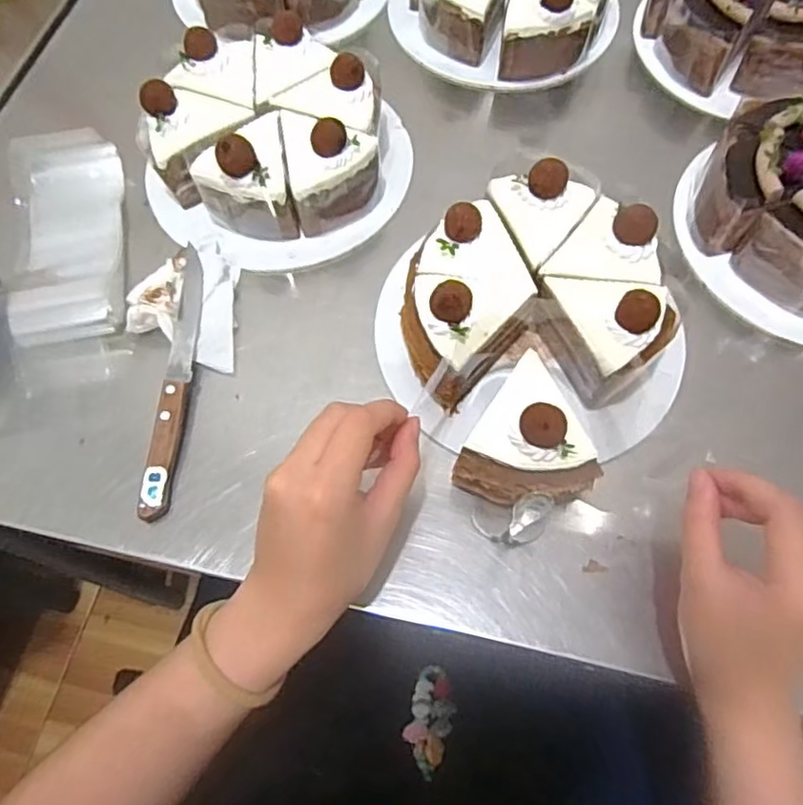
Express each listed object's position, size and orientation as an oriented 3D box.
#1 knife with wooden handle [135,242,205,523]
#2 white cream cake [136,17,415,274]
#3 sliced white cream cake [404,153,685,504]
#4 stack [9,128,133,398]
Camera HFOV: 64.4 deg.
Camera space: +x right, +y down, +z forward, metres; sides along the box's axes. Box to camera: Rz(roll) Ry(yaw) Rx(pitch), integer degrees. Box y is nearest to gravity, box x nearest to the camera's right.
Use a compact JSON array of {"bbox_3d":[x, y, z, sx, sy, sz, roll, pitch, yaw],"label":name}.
[{"bbox_3d":[-0.152,-0.018,0.437,0.017,0.018,0.195,2,65,2],"label":"knife with wooden handle"},{"bbox_3d":[-0.096,-0.203,0.493,0.194,0.077,0.183,0,65,1],"label":"white cream cake"},{"bbox_3d":[0.078,-0.047,0.413,0.159,0.072,0.205,30,69,14],"label":"sliced white cream cake"},{"bbox_3d":[-0.249,-0.113,0.474,0.073,0.033,0.211,-11,65,-4],"label":"stack"}]

